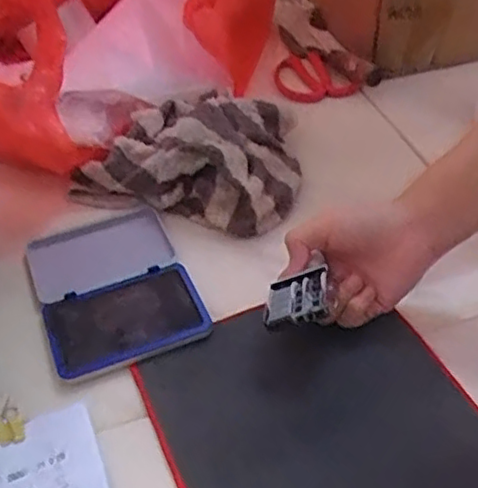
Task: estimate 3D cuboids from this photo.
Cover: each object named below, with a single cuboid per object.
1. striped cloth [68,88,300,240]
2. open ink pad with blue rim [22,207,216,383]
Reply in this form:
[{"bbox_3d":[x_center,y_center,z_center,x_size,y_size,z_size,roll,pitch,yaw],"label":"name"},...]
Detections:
[{"bbox_3d":[-0.029,-0.107,0.653,0.201,0.058,0.200,16,47,18],"label":"striped cloth"},{"bbox_3d":[-0.106,0.036,0.559,0.121,0.016,0.170,-18,46,-15],"label":"open ink pad with blue rim"}]

